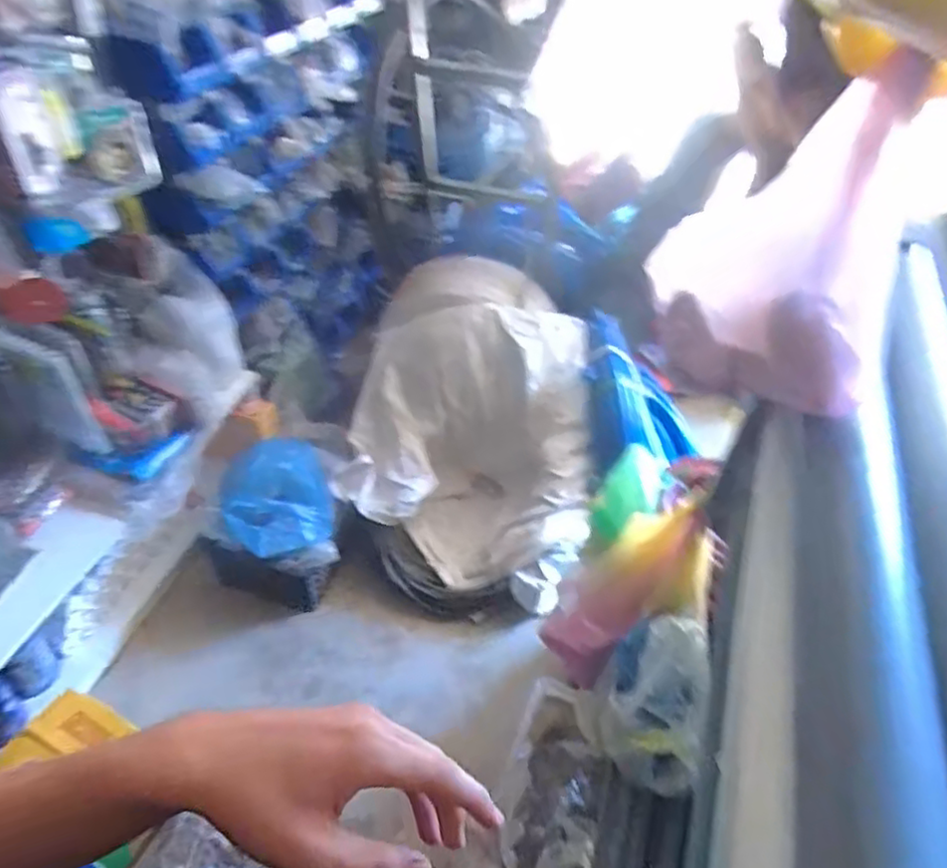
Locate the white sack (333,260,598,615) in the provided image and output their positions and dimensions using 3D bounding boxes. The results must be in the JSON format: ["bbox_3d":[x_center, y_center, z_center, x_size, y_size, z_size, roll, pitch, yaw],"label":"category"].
[{"bbox_3d":[-0.008,-0.072,1.890,0.636,0.458,0.952,5,44,0],"label":"white sack"}]

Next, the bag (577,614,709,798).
[{"bbox_3d":[0.240,0.361,0.914,0.150,0.118,0.185,16,45,12],"label":"bag"}]

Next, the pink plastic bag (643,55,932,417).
[{"bbox_3d":[0.321,-0.178,0.663,0.109,0.308,0.271,-17,48,-21],"label":"pink plastic bag"}]

